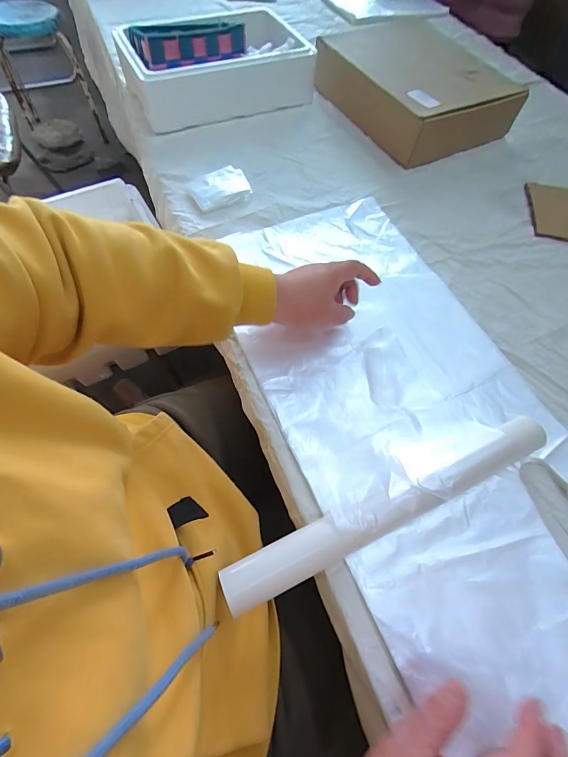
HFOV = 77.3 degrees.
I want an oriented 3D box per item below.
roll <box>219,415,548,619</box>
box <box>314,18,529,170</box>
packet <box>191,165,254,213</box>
[{"bbox_3d":[0.110,0.123,0.345,0.351,0.035,0.037,-21,66,-13],"label":"roll"},{"bbox_3d":[0.243,-0.519,0.652,0.278,0.095,0.259,-27,67,-16],"label":"box"},{"bbox_3d":[-0.102,-0.306,0.573,0.092,0.019,0.067,-26,67,-15],"label":"packet"}]

